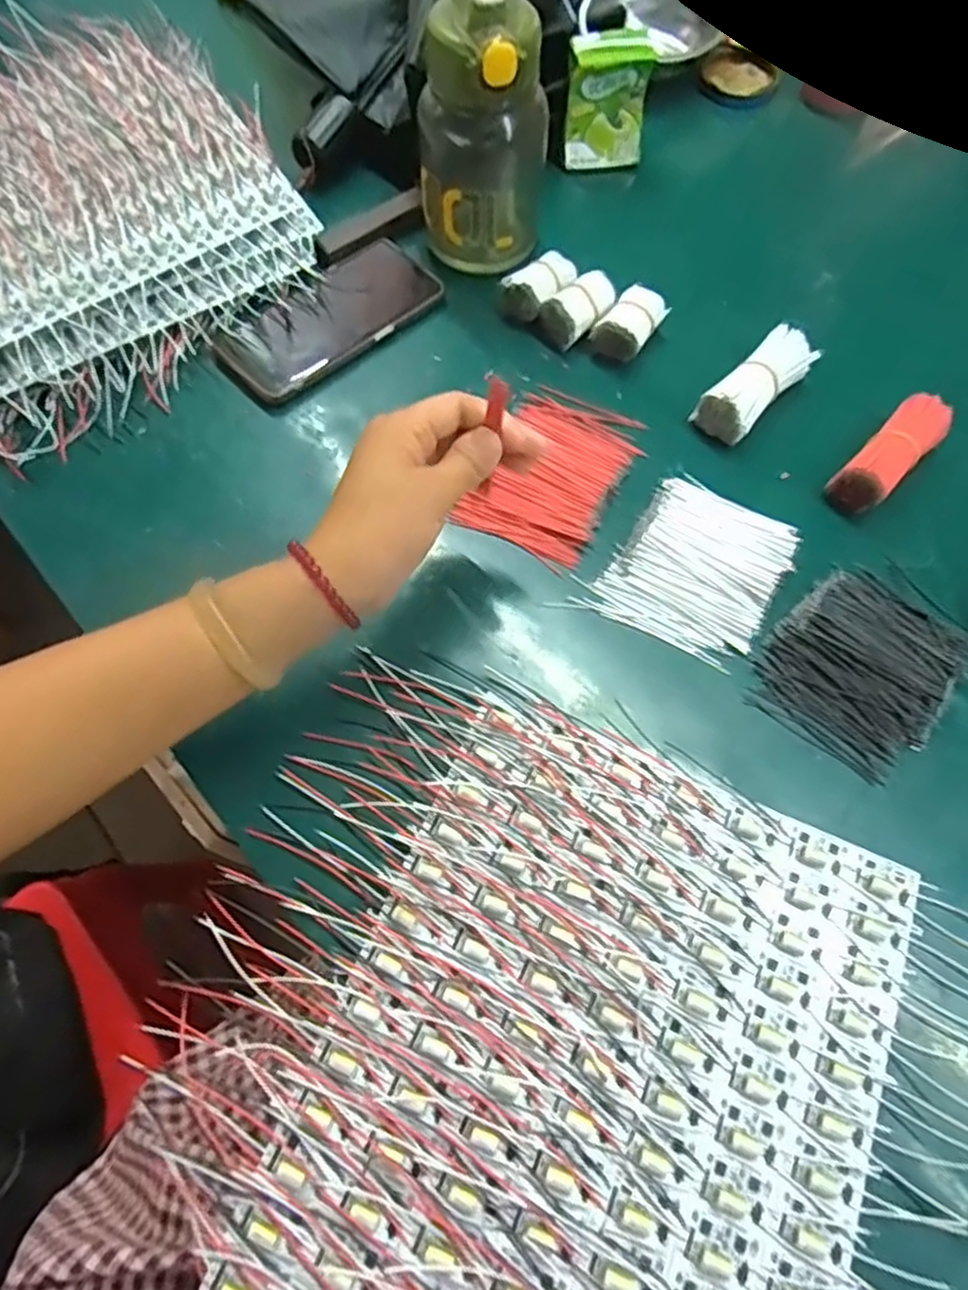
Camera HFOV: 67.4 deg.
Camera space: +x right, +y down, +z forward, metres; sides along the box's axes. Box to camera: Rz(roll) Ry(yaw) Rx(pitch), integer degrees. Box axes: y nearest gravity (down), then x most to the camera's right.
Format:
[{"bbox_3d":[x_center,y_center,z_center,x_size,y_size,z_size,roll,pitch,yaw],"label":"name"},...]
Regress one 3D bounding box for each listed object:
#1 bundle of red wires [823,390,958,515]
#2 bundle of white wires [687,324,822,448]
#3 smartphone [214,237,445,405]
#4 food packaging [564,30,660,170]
[{"bbox_3d":[0.266,-0.124,0.476,0.085,0.038,0.032,-43,74,-12],"label":"bundle of red wires"},{"bbox_3d":[0.186,-0.176,0.498,0.088,0.036,0.038,-39,72,-18],"label":"bundle of white wires"},{"bbox_3d":[-0.111,-0.239,0.533,0.166,0.018,0.073,-39,71,-17],"label":"smartphone"},{"bbox_3d":[0.100,-0.433,0.581,0.065,0.087,0.018,-8,54,-4],"label":"food packaging"}]

